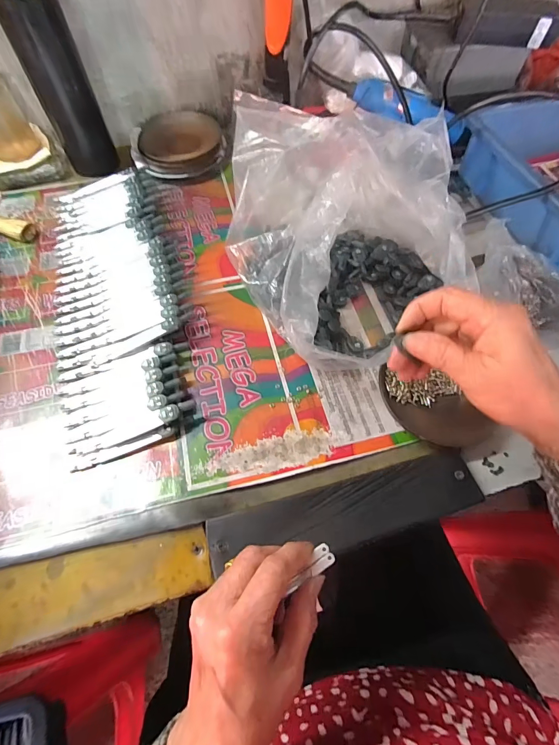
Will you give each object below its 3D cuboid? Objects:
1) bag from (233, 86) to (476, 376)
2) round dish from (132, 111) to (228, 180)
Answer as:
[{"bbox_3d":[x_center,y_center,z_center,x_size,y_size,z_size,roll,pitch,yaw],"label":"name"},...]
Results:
[{"bbox_3d":[0.073,-0.146,0.382,0.251,0.104,0.289,-2,62,-2],"label":"bag"},{"bbox_3d":[-0.148,-0.332,0.528,0.124,0.025,0.121,0,62,-1],"label":"round dish"}]

